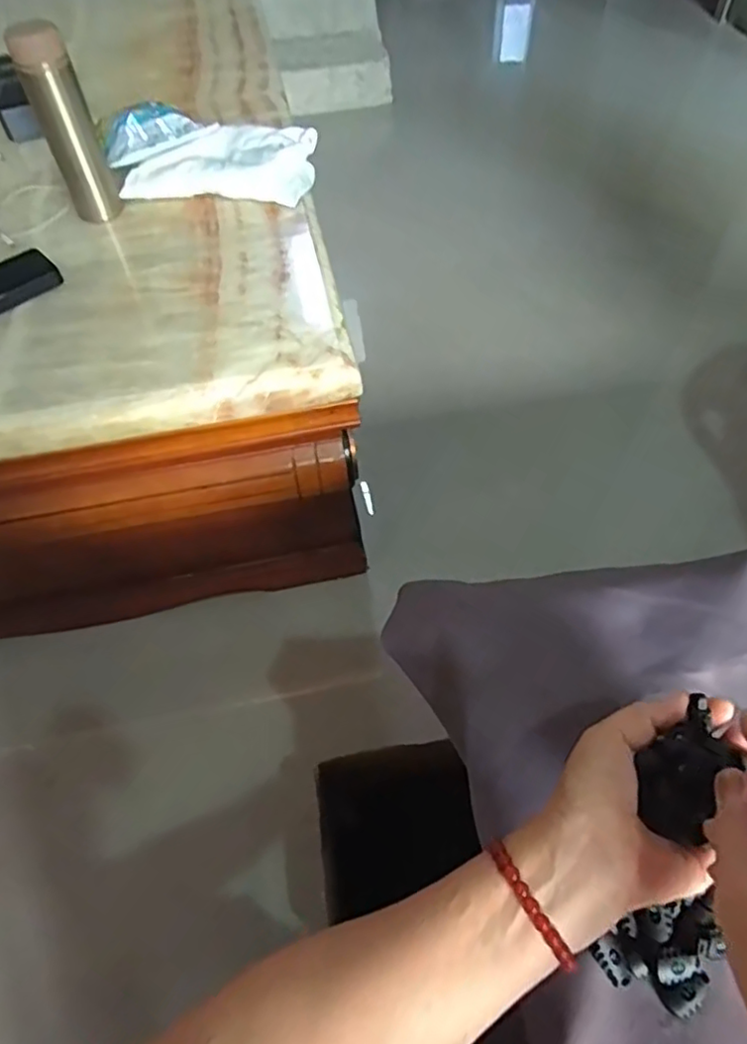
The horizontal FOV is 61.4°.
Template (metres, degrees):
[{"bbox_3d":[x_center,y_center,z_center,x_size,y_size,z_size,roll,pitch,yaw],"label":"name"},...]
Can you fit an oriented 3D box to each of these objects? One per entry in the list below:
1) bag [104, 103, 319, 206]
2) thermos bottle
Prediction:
[{"bbox_3d":[-0.258,-0.570,0.976,0.334,0.056,0.208,5,55,6],"label":"bag"},{"bbox_3d":[-0.400,-0.518,0.831,0.065,0.225,0.055,-19,56,-11],"label":"thermos bottle"}]

